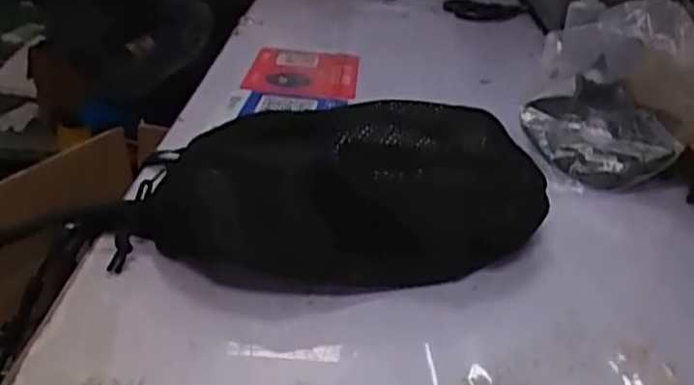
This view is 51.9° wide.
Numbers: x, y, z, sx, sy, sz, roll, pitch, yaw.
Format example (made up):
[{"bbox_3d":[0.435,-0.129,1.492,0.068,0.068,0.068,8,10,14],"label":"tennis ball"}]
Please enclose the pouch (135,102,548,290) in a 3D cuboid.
[{"bbox_3d":[-0.002,-0.003,0.460,0.244,0.078,0.113,0,27,-9],"label":"pouch"}]

